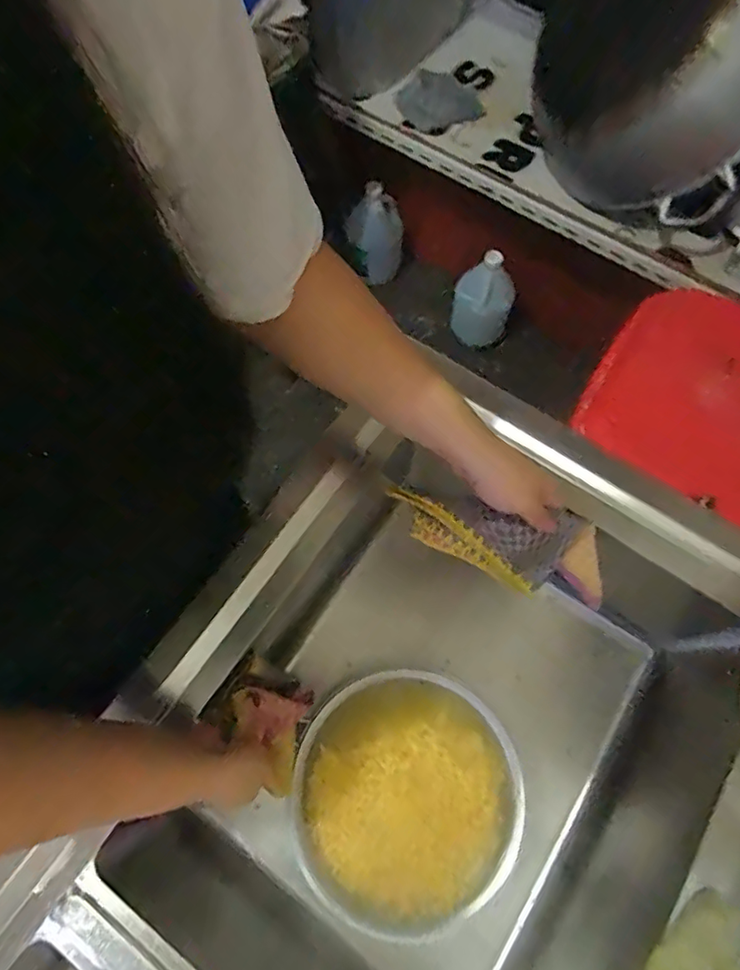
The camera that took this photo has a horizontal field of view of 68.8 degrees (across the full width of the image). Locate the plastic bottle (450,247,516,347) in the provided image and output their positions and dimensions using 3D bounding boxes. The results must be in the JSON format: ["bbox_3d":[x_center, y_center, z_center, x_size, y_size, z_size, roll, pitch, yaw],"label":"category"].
[{"bbox_3d":[0.289,-0.456,1.399,0.144,0.258,0.116,13,69,7],"label":"plastic bottle"}]

